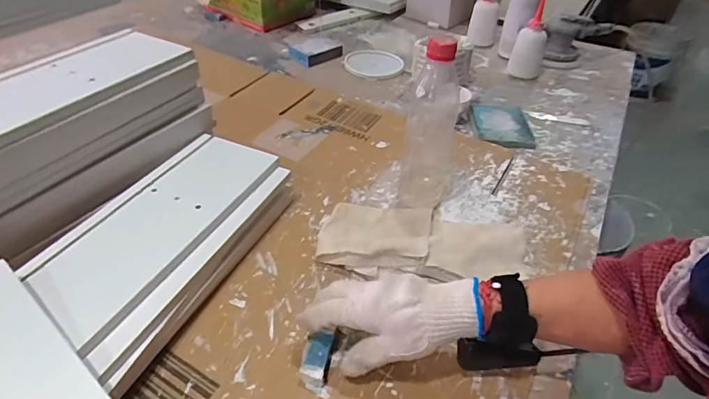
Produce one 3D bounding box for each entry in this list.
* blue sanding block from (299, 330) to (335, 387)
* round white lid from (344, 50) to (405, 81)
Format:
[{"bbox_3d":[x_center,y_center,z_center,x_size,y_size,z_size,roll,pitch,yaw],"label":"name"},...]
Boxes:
[{"bbox_3d":[-0.037,0.151,0.423,0.026,0.015,0.048,7,38,4],"label":"blue sanding block"},{"bbox_3d":[0.045,-0.302,0.982,0.127,0.007,0.140,13,41,11],"label":"round white lid"}]

